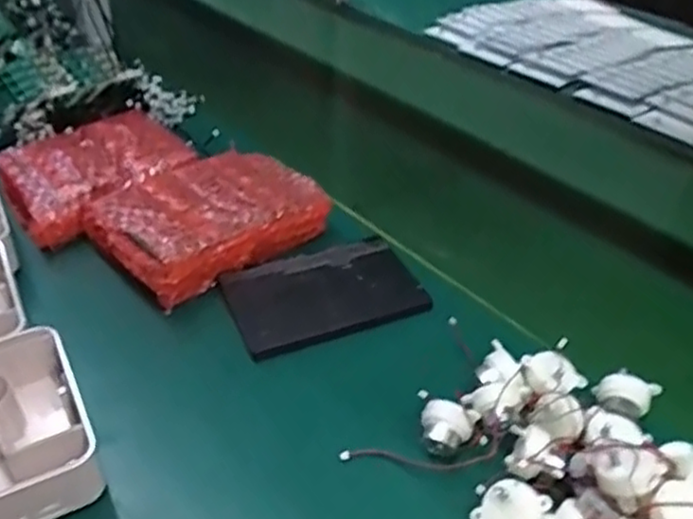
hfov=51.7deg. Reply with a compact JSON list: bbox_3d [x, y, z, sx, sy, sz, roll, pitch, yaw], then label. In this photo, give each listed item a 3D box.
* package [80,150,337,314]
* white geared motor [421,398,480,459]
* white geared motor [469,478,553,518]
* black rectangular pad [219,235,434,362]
[{"bbox_3d":[-0.122,-0.039,0.639,0.184,0.055,0.137,-24,43,-32],"label":"package"},{"bbox_3d":[0.065,0.108,0.458,0.034,0.030,0.024,9,36,9],"label":"white geared motor"},{"bbox_3d":[0.095,0.144,0.408,0.034,0.023,0.034,31,85,34],"label":"white geared motor"},{"bbox_3d":[-0.019,0.027,0.580,0.147,0.014,0.099,-12,38,-20],"label":"black rectangular pad"}]

